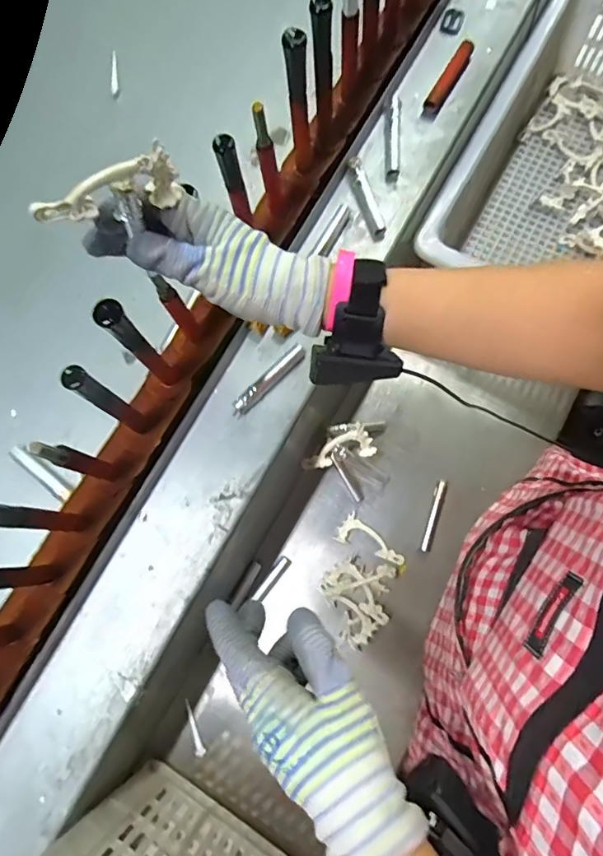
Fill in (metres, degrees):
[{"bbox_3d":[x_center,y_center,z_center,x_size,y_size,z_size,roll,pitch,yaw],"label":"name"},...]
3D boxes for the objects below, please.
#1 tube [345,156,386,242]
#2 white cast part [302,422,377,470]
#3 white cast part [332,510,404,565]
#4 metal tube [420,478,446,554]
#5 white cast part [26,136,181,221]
[{"bbox_3d":[0.067,-0.244,0.546,0.017,0.019,0.090,-19,79,-2],"label":"tube"},{"bbox_3d":[0.046,0.033,0.623,0.086,0.020,0.041,-32,80,-5],"label":"white cast part"},{"bbox_3d":[0.086,0.147,0.643,0.086,0.013,0.039,36,82,8],"label":"white cast part"},{"bbox_3d":[0.168,0.112,0.649,0.013,0.012,0.090,16,80,4],"label":"metal tube"},{"bbox_3d":[-0.116,-0.140,0.310,0.086,0.039,0.015,-24,79,-5],"label":"white cast part"}]

